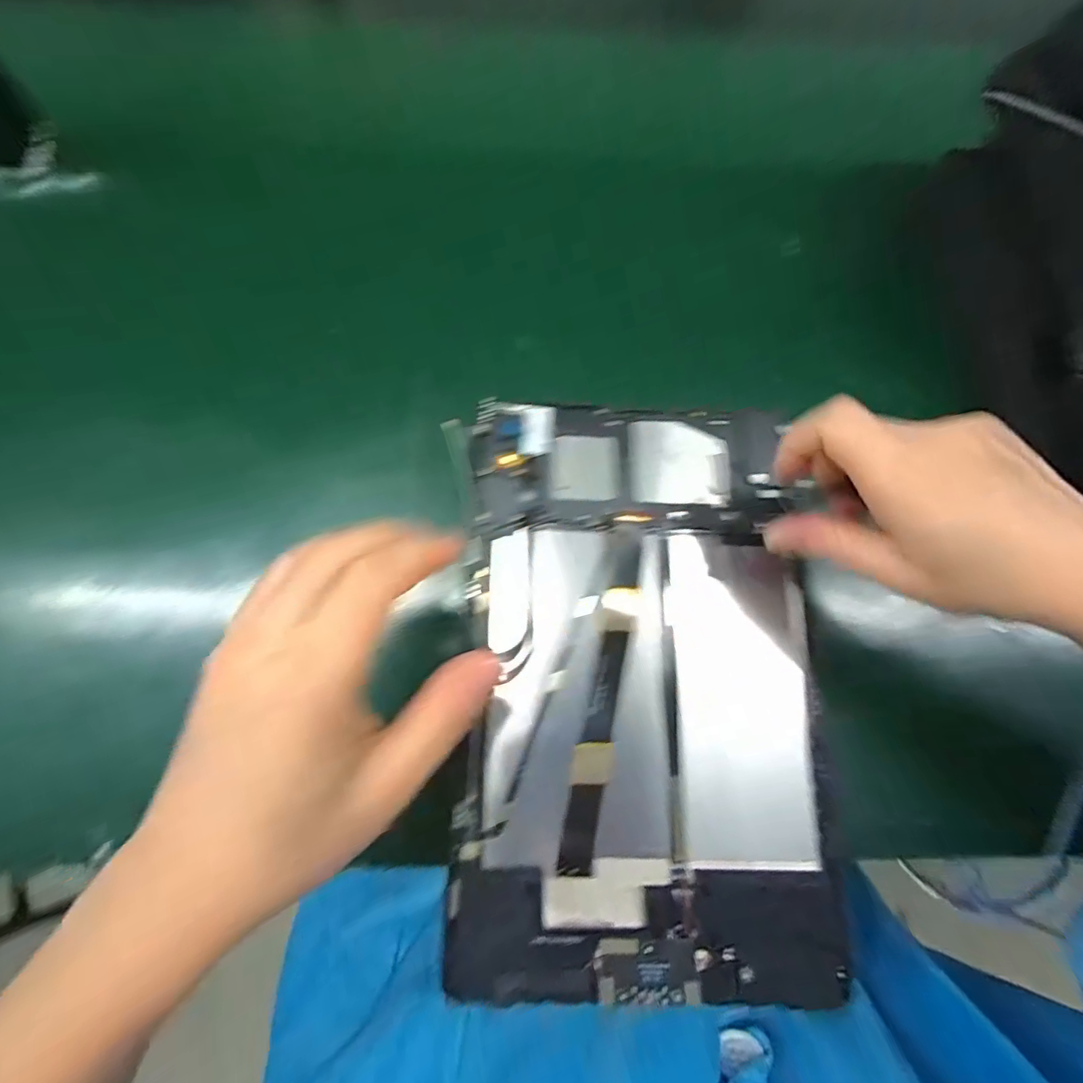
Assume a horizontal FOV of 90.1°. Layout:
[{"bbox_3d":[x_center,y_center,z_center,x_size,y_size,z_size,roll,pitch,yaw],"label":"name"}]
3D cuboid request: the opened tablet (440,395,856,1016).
[{"bbox_3d":[0.042,0.053,0.228,0.144,0.013,0.232,1,73,0],"label":"opened tablet"}]

